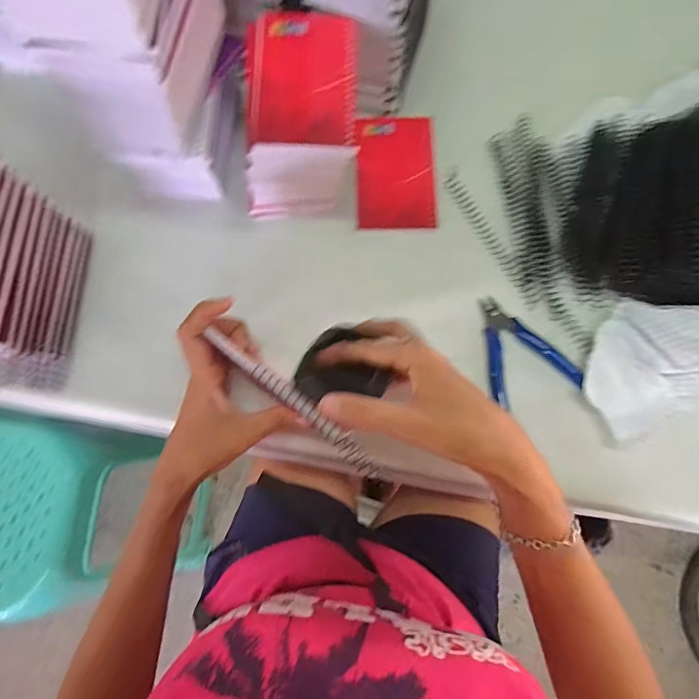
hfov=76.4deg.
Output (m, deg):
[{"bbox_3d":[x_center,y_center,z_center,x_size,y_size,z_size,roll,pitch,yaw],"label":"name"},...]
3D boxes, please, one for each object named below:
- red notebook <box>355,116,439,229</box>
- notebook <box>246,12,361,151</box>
[{"bbox_3d":[0.048,-0.183,0.455,0.079,0.008,0.122,0,76,0],"label":"red notebook"},{"bbox_3d":[-0.038,-0.226,0.368,0.092,0.008,0.127,-3,76,-1],"label":"notebook"}]

